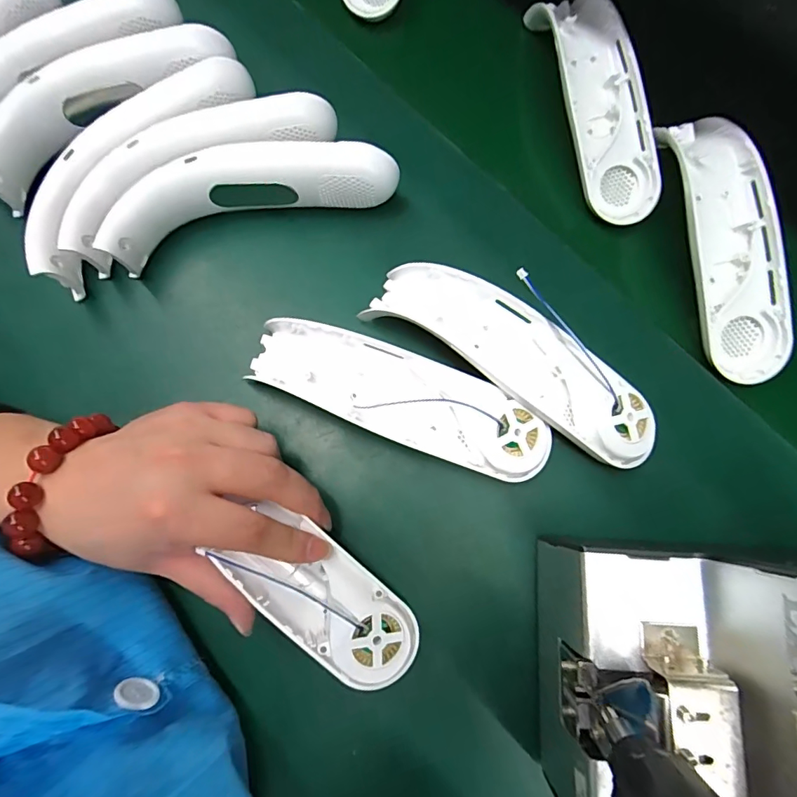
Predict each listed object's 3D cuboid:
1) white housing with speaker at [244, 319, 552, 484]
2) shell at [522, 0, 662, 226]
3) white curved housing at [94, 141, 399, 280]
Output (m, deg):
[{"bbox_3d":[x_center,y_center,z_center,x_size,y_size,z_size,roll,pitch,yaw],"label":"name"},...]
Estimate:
[{"bbox_3d":[-0.002,0.001,0.292,0.190,0.045,0.051,19,80,5],"label":"white housing with speaker"},{"bbox_3d":[0.146,-0.223,0.347,0.055,0.042,0.192,-14,79,-1],"label":"shell"},{"bbox_3d":[-0.103,-0.139,0.322,0.200,0.051,0.047,-17,79,-2],"label":"white curved housing"}]

